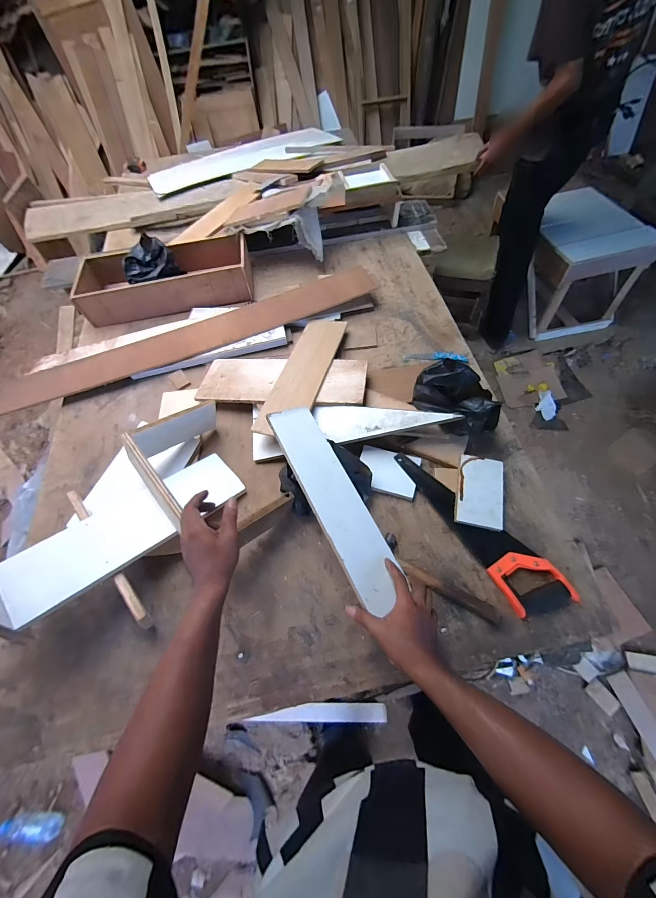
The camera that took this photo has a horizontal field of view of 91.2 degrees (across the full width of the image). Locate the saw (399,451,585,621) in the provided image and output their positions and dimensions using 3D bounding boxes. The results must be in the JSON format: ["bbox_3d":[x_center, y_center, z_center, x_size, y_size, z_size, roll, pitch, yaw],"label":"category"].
[{"bbox_3d":[0.325,0.156,0.708,0.113,0.024,0.418,-30,65,-11],"label":"saw"}]

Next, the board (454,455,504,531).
[{"bbox_3d":[0.342,0.094,0.721,0.098,0.013,0.165,11,63,11],"label":"board"}]

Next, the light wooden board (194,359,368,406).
[{"bbox_3d":[-0.129,-0.186,0.882,0.457,0.016,0.186,1,53,10],"label":"light wooden board"}]

